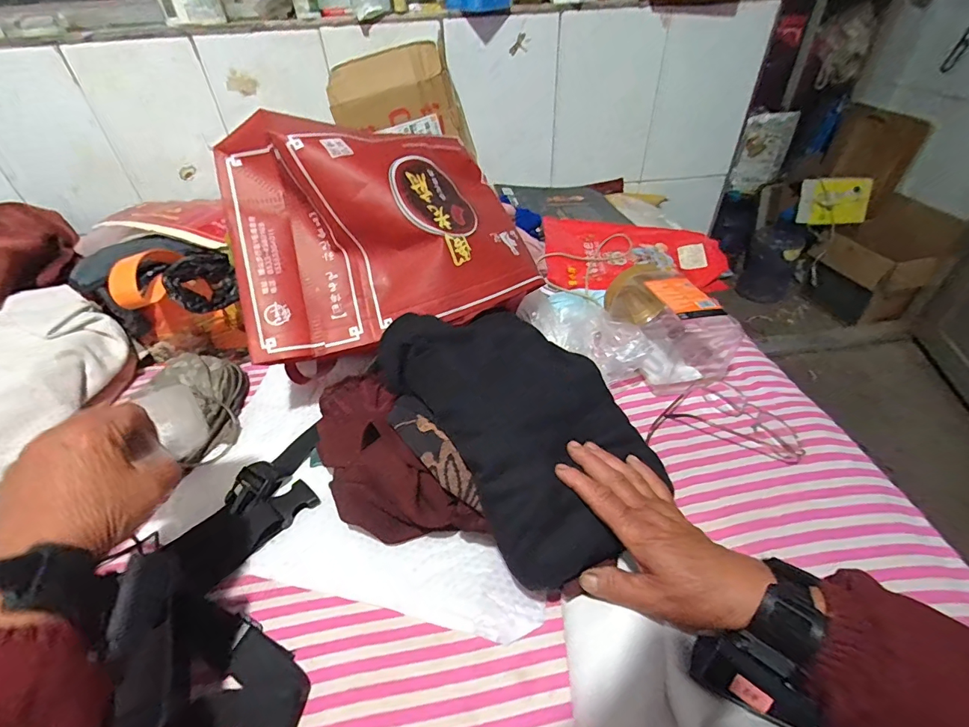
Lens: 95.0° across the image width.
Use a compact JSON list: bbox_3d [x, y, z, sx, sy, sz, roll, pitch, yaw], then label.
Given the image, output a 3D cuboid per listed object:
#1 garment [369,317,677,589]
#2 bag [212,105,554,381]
[{"bbox_3d":[0.037,0.039,0.422,0.183,0.071,0.272,-28,53,-24],"label":"garment"},{"bbox_3d":[-0.108,-0.149,0.536,0.328,0.159,0.242,-6,71,-40],"label":"bag"}]

